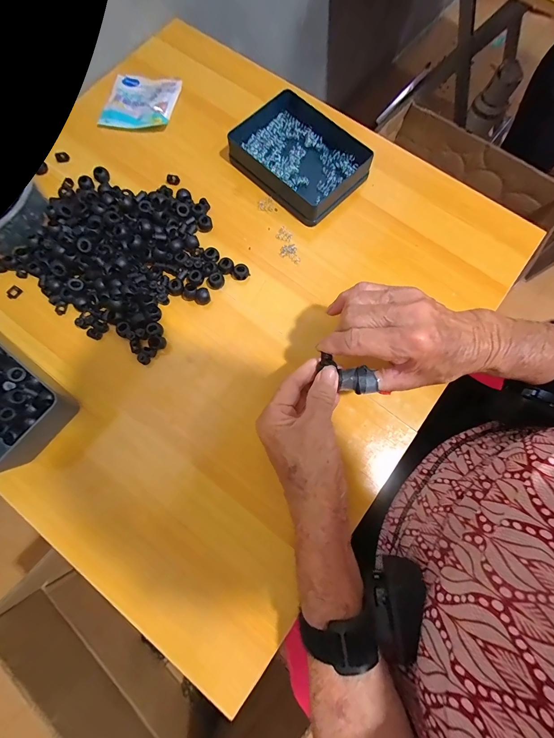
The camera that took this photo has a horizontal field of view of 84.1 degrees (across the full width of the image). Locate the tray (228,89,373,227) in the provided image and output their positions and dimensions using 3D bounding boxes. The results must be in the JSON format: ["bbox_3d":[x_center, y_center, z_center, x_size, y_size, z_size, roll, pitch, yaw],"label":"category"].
[{"bbox_3d":[0.026,-0.268,0.378,0.122,0.031,0.157,-43,81,-10],"label":"tray"}]

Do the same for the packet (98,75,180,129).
[{"bbox_3d":[-0.185,-0.361,0.414,0.090,0.010,0.089,11,76,2],"label":"packet"}]

